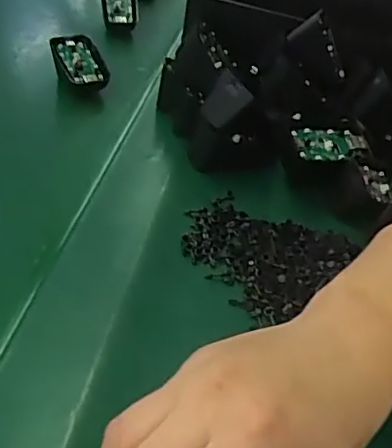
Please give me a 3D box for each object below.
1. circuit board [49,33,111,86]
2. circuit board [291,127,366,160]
[{"bbox_3d":[-0.116,-0.161,0.568,0.046,0.011,0.066,-15,66,-27],"label":"circuit board"},{"bbox_3d":[0.108,-0.065,0.466,0.066,0.005,0.029,-4,68,-21],"label":"circuit board"}]

